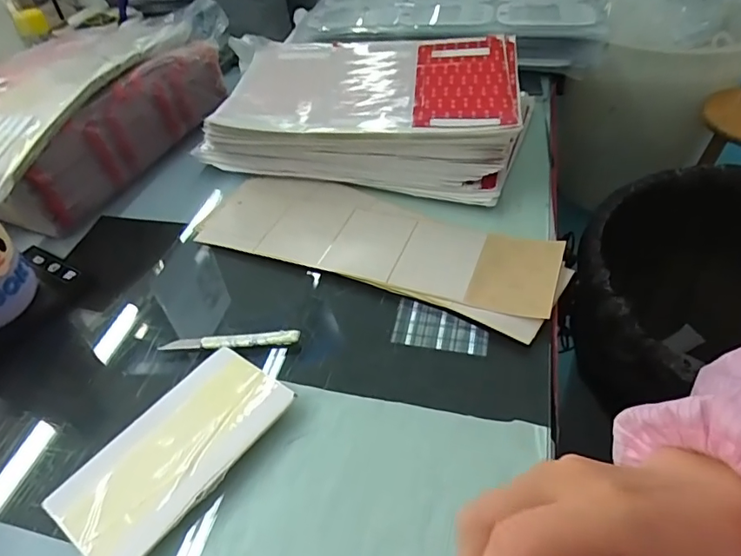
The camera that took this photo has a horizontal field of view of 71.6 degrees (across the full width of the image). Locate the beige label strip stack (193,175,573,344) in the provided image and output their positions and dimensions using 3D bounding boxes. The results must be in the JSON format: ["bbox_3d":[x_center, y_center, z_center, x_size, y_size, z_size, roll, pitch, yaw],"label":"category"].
[{"bbox_3d":[0.000,-0.038,0.483,0.343,0.012,0.116,16,49,21],"label":"beige label strip stack"}]

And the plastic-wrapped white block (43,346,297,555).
[{"bbox_3d":[-0.128,0.115,0.345,0.080,0.017,0.147,26,53,29],"label":"plastic-wrapped white block"}]

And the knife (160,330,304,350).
[{"bbox_3d":[-0.113,0.052,0.416,0.112,0.010,0.011,-3,45,3],"label":"knife"}]

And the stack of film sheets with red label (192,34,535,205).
[{"bbox_3d":[-0.007,-0.199,0.598,0.339,0.072,0.246,6,46,13],"label":"stack of film sheets with red label"}]

